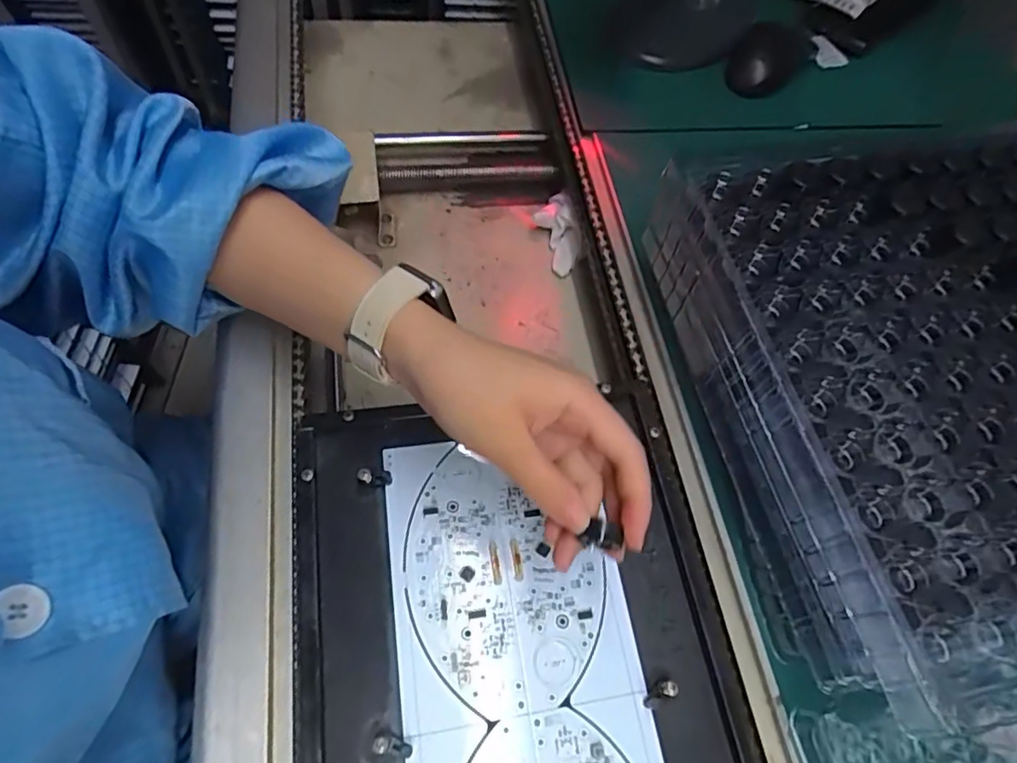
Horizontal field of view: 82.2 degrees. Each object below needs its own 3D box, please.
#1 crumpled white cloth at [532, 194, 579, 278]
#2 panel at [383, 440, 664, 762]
[{"bbox_3d":[0.049,-0.145,0.575,0.029,0.047,0.073,-16,65,-15],"label":"crumpled white cloth"},{"bbox_3d":[0.011,0.179,0.312,0.131,0.004,0.306,-6,64,-9],"label":"panel"}]

